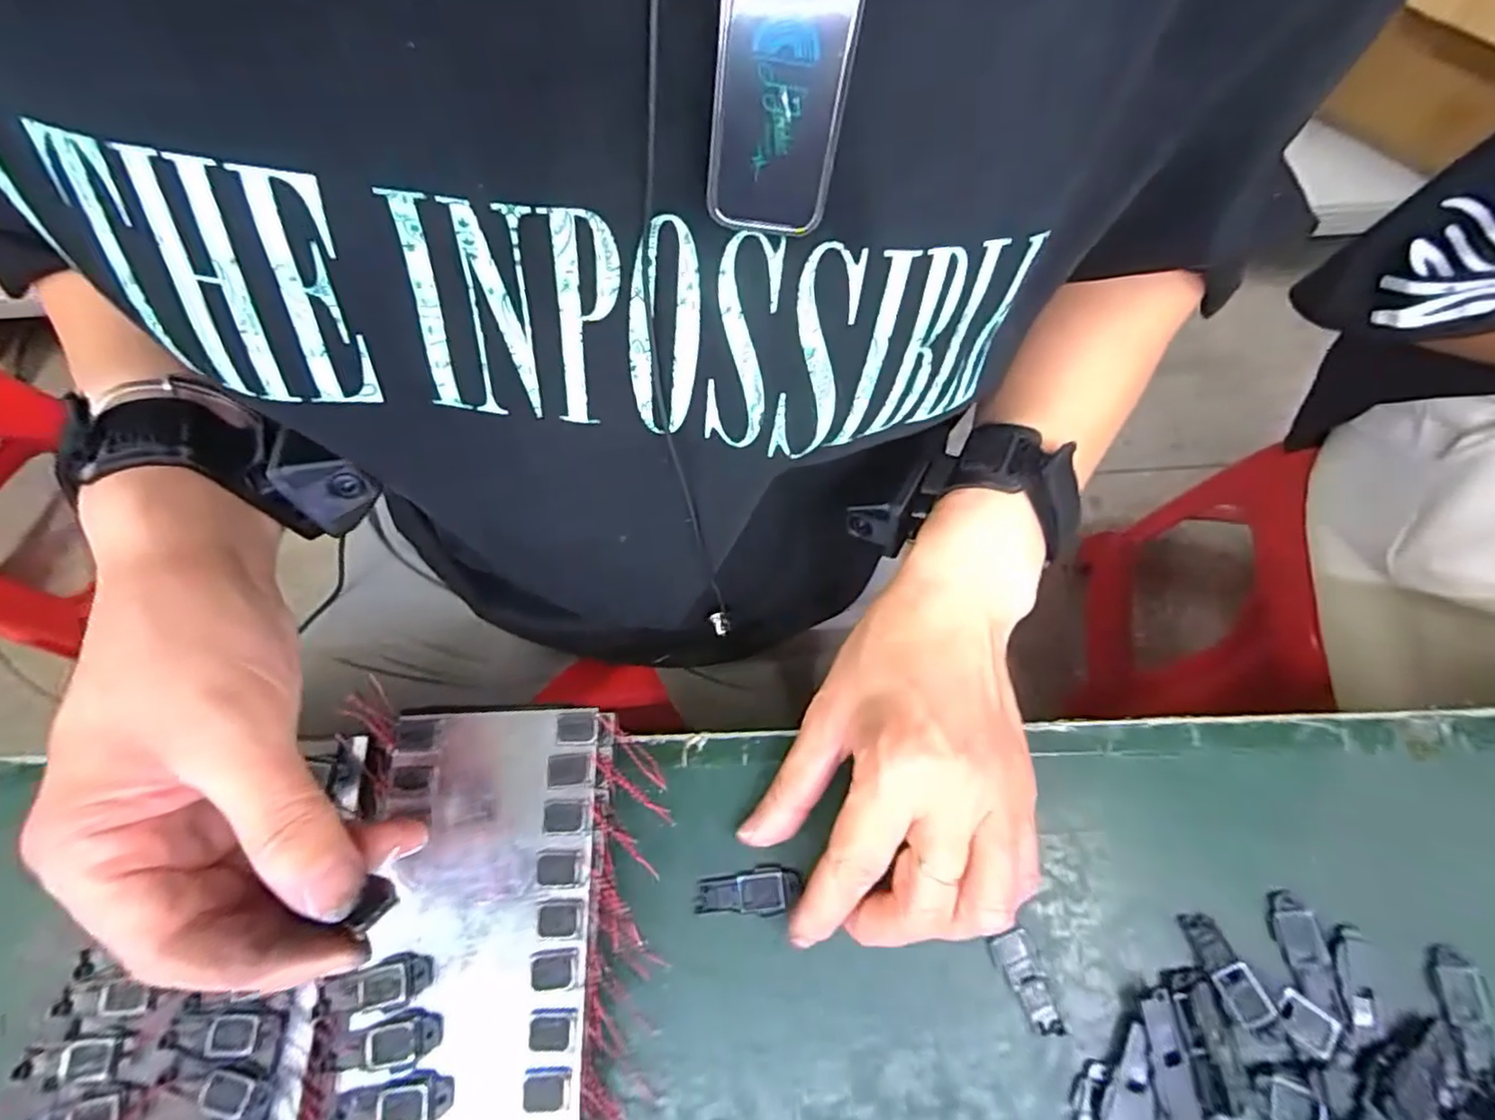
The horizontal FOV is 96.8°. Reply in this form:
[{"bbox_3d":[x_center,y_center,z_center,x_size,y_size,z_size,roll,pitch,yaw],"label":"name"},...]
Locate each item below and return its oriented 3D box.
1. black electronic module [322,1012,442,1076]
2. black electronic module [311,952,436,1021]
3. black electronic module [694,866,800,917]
[{"bbox_3d":[-0.126,0.167,0.226,0.041,0.004,0.015,-10,68,1],"label":"black electronic module"},{"bbox_3d":[-0.132,0.151,0.233,0.042,0.004,0.015,-15,68,-1],"label":"black electronic module"},{"bbox_3d":[0.000,0.131,0.261,0.040,0.004,0.016,-9,67,3],"label":"black electronic module"}]

